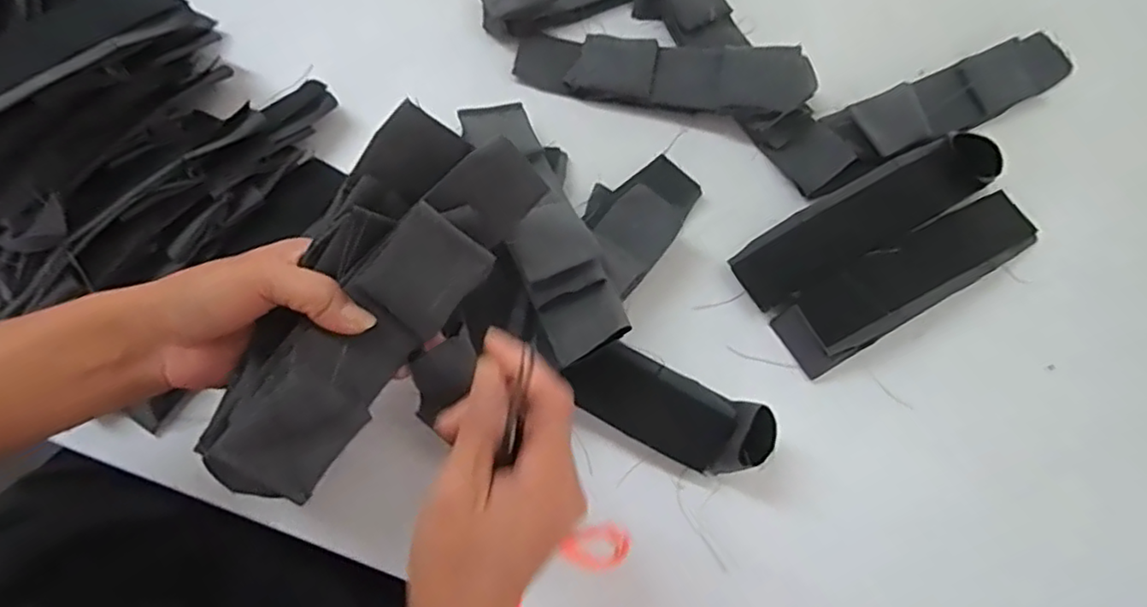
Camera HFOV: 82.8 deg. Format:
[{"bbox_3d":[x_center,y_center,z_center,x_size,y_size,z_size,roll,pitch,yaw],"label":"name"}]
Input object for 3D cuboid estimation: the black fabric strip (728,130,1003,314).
[{"bbox_3d":[0.187,-0.056,0.424,0.177,0.041,0.046,-28,77,-9],"label":"black fabric strip"}]

